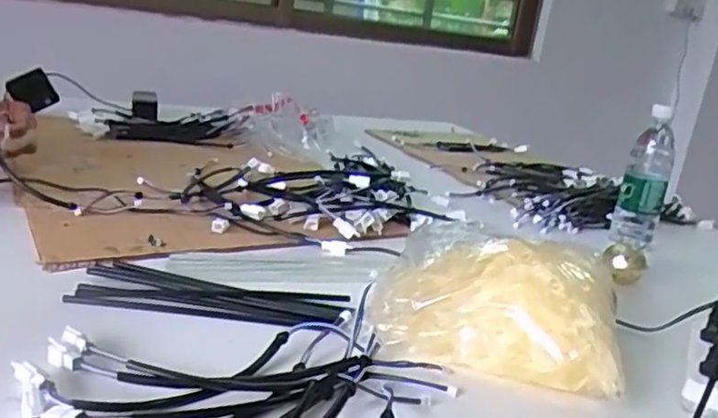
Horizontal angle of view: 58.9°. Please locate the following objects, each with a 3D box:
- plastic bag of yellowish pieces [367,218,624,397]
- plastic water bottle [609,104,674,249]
[{"bbox_3d":[0.137,0.085,0.632,0.228,0.091,0.192,11,18,13],"label":"plastic bag of yellowish pieces"},{"bbox_3d":[0.445,-0.046,0.988,0.063,0.215,0.054,15,19,22],"label":"plastic water bottle"}]

